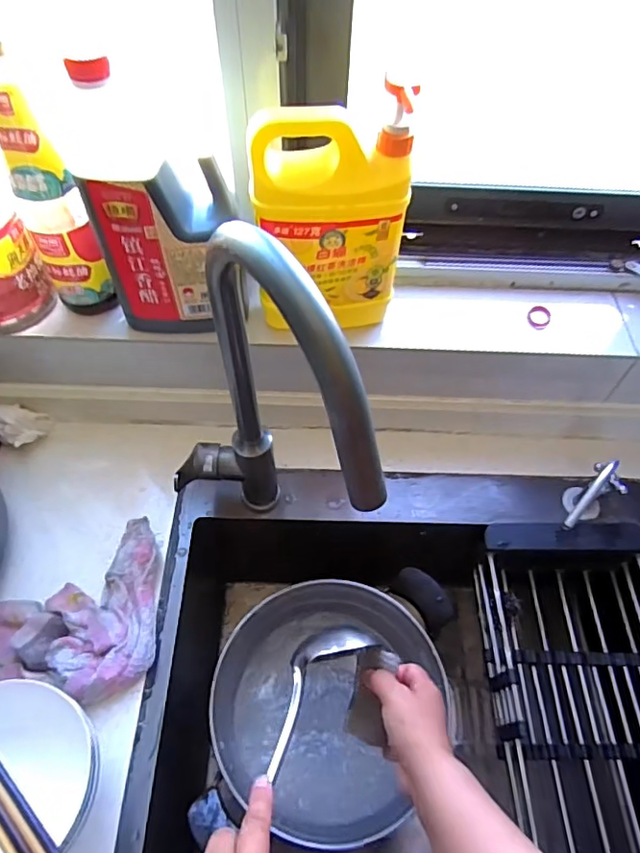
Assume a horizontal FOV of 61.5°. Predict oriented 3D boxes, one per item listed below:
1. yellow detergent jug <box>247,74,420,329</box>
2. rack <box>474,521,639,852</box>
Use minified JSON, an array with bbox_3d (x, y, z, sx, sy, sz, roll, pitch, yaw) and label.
[{"bbox_3d":[0.008,-0.191,0.513,0.140,0.198,0.064,-7,57,-6],"label":"yellow detergent jug"},{"bbox_3d":[0.286,0.291,0.560,0.195,0.087,0.369,1,57,-1],"label":"rack"}]

